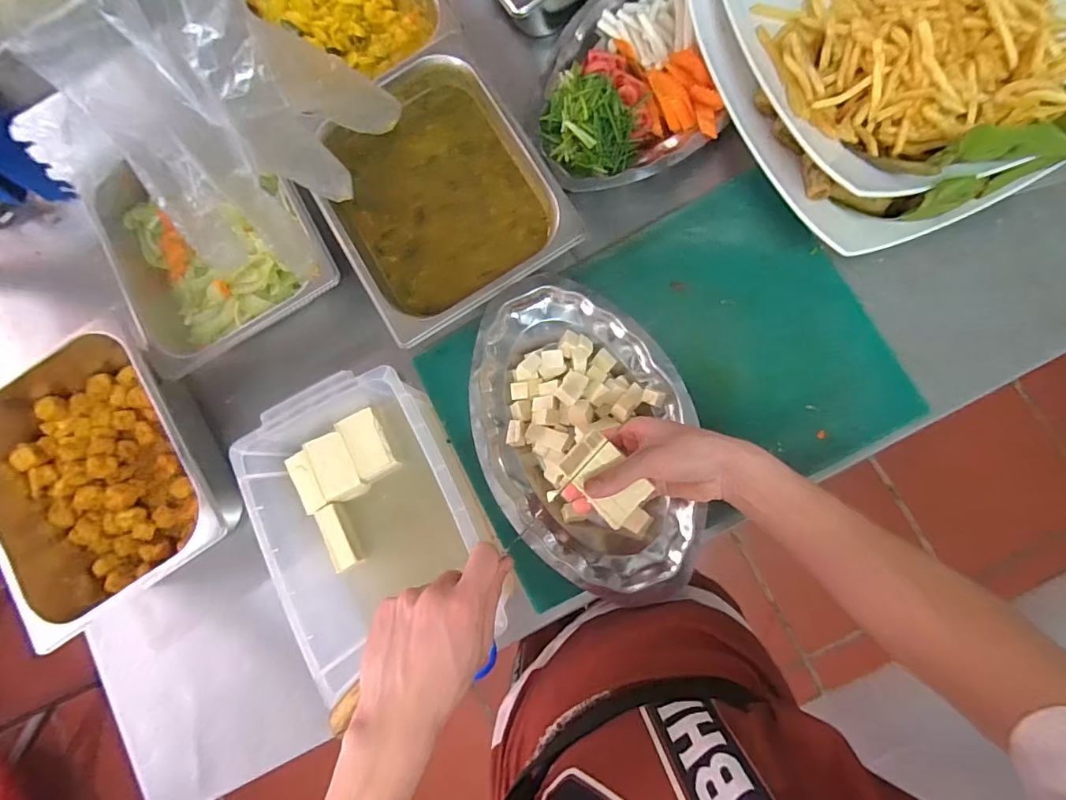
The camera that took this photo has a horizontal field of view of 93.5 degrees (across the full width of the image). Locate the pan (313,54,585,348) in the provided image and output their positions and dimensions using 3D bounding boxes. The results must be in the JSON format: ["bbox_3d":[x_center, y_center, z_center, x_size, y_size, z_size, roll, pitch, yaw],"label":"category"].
[{"bbox_3d":[-0.129,-0.268,0.658,0.267,0.064,0.342,-31,82,3],"label":"pan"}]

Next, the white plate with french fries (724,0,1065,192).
[{"bbox_3d":[0.403,-0.400,0.525,0.395,0.070,0.395,-1,75,2],"label":"white plate with french fries"}]

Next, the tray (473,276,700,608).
[{"bbox_3d":[0.060,0.039,0.590,0.236,0.055,0.374,-30,82,3],"label":"tray"}]

